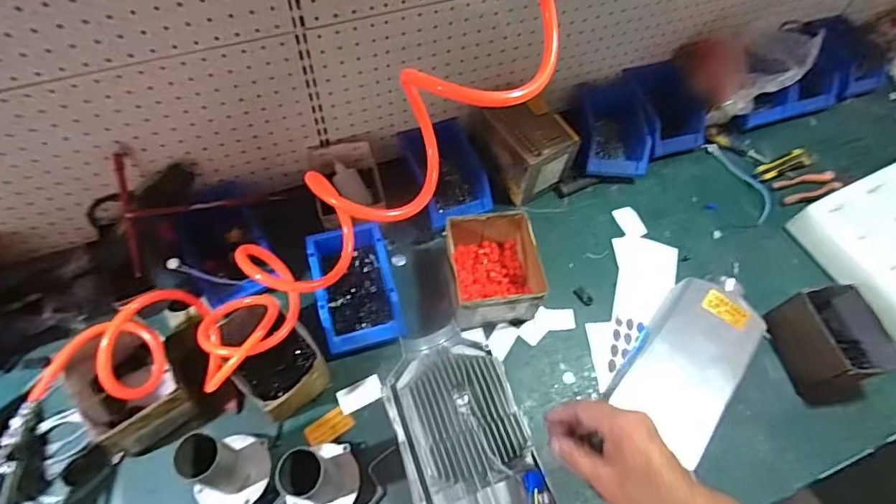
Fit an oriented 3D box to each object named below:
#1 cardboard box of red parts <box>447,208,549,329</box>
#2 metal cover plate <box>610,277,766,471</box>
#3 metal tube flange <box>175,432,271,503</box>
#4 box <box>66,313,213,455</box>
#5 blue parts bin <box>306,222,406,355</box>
[{"bbox_3d":[0.069,0.027,0.799,0.135,0.095,0.160,-7,60,-8],"label":"cardboard box of red parts"},{"bbox_3d":[0.367,0.160,0.745,0.144,0.027,0.252,37,76,7],"label":"metal cover plate"},{"bbox_3d":[-0.279,0.267,0.619,0.090,0.122,0.095,15,60,5],"label":"metal tube flange"},{"bbox_3d":[-0.413,0.174,0.672,0.129,0.118,0.138,-32,66,-20],"label":"box"},{"bbox_3d":[-0.145,0.053,0.778,0.122,0.065,0.186,-12,61,-11],"label":"blue parts bin"}]

